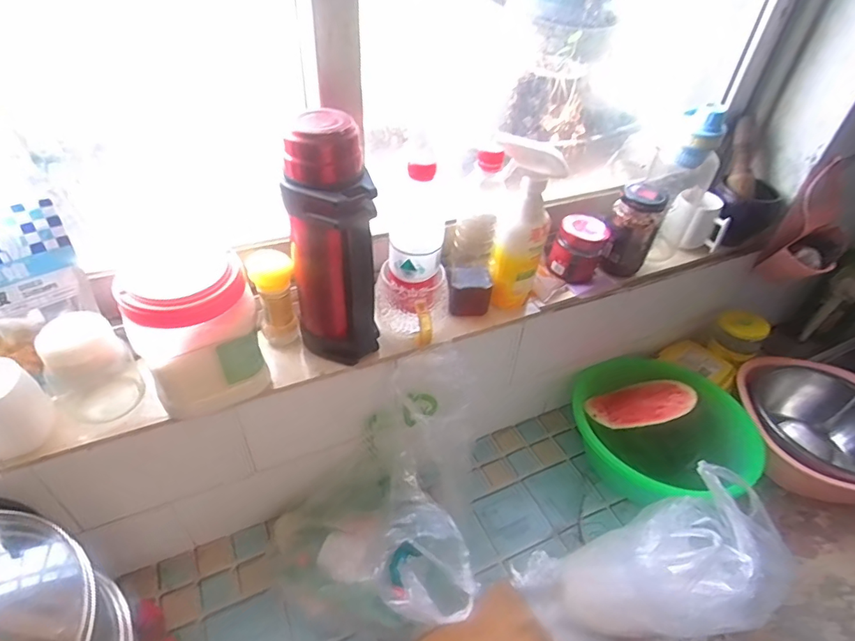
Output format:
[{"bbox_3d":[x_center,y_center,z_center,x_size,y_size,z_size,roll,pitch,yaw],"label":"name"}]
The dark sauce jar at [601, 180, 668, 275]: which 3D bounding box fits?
[{"bbox_3d":[0.307,-0.137,0.746,0.061,0.124,0.070,25,45,22],"label":"dark sauce jar"}]

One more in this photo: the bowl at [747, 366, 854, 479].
[{"bbox_3d":[0.662,0.190,0.852,0.231,0.099,0.234,2,41,-2],"label":"bowl"}]

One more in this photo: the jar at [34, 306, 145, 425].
[{"bbox_3d":[-0.349,0.050,0.521,0.060,0.116,0.060,2,41,-2],"label":"jar"}]

